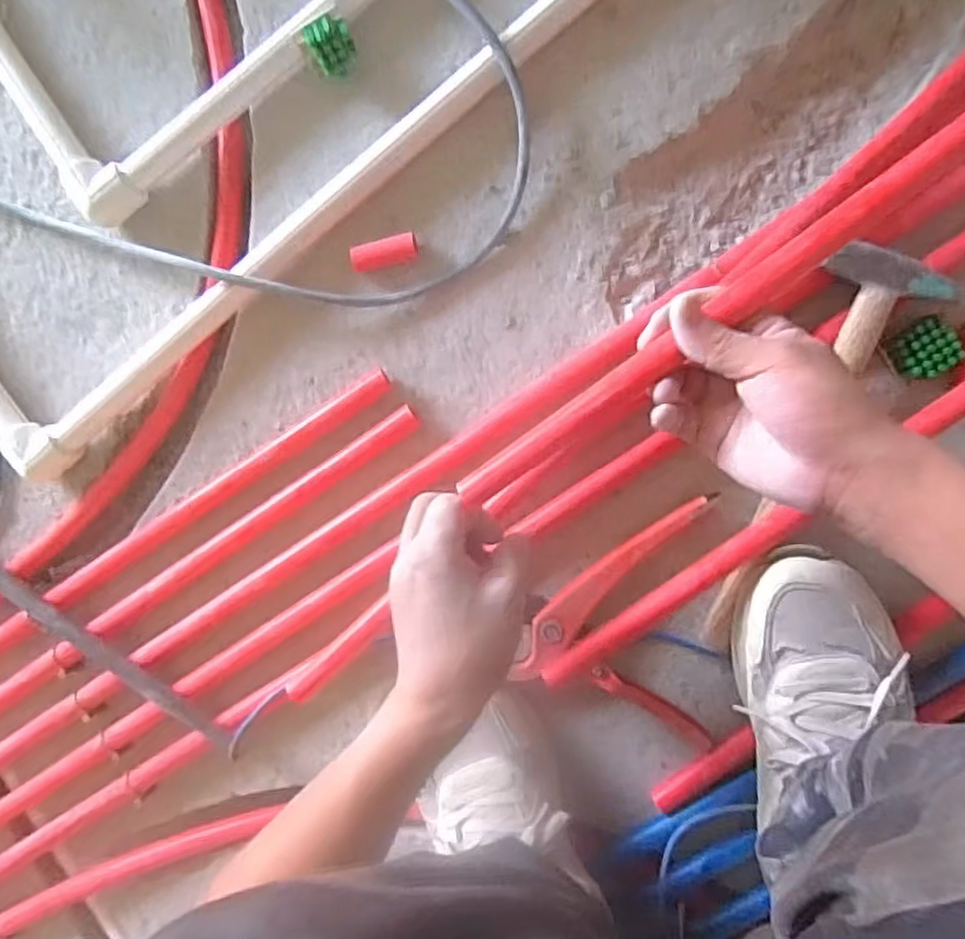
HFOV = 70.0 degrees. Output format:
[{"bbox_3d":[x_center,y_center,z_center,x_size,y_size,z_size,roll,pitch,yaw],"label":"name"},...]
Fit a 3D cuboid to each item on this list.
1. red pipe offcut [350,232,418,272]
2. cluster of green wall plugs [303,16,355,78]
[{"bbox_3d":[-0.077,-0.170,0.545,0.050,0.024,0.019,-13,92,8],"label":"red pipe offcut"},{"bbox_3d":[-0.115,-0.324,0.523,0.031,0.034,0.030,0,94,7],"label":"cluster of green wall plugs"}]

